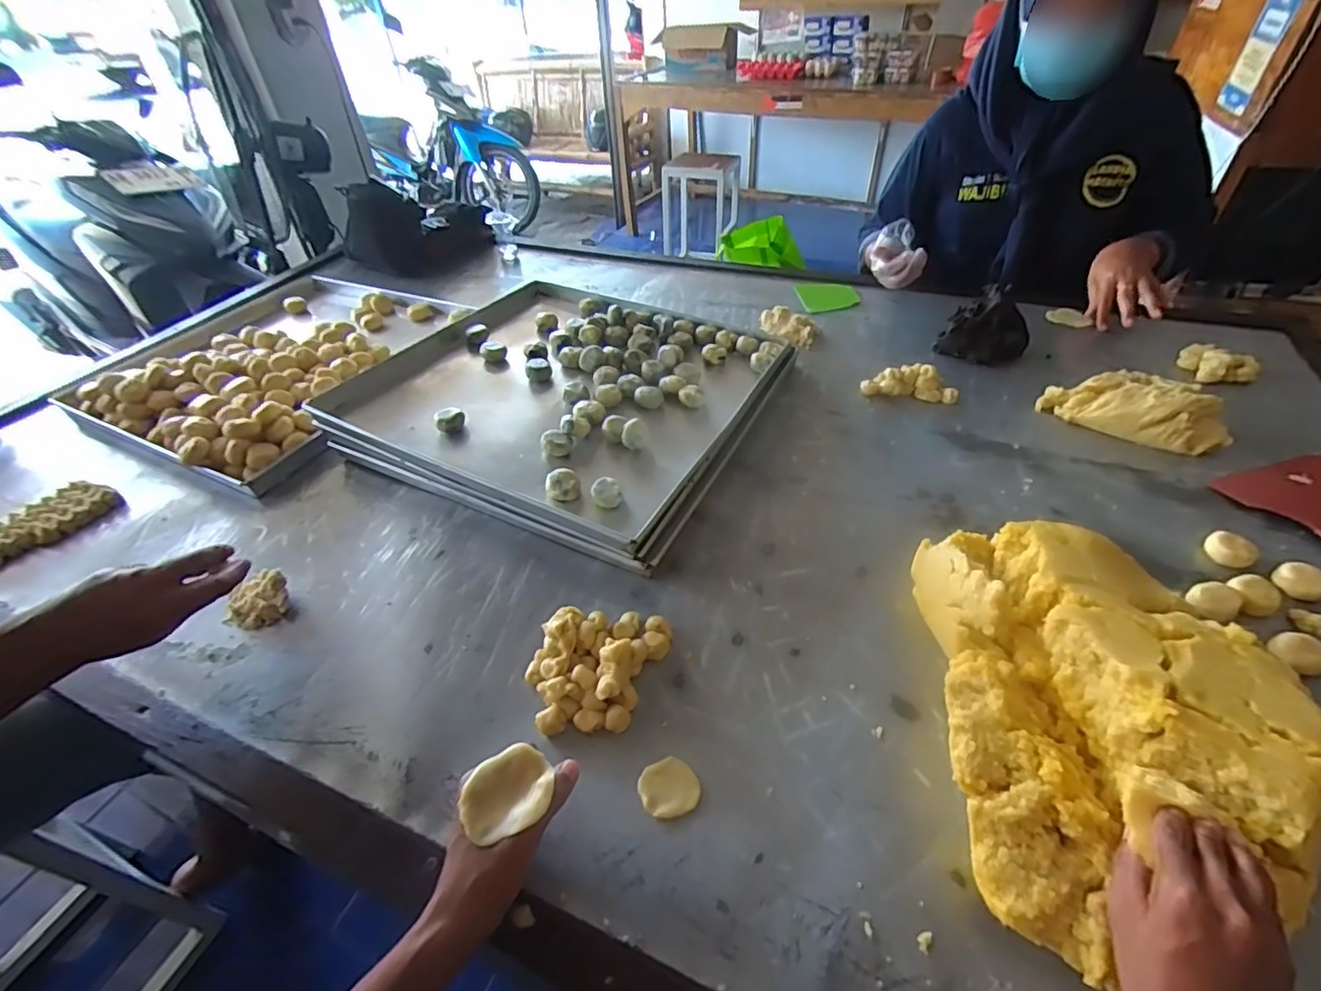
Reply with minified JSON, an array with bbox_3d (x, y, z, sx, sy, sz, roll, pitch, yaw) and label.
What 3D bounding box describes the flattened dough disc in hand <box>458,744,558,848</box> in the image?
[{"bbox_3d":[-0.103,0.200,0.385,0.060,0.009,0.049,-27,48,-22],"label":"flattened dough disc in hand"}]

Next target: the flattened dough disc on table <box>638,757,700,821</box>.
[{"bbox_3d":[0.007,0.238,0.466,0.047,0.009,0.044,-2,44,2],"label":"flattened dough disc on table"}]

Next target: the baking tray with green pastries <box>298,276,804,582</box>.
[{"bbox_3d":[-0.132,-0.160,0.845,0.528,0.056,0.494,20,48,20],"label":"baking tray with green pastries"}]

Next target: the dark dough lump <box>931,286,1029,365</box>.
[{"bbox_3d":[0.515,-0.267,0.905,0.124,0.087,0.092,28,53,29],"label":"dark dough lump"}]

